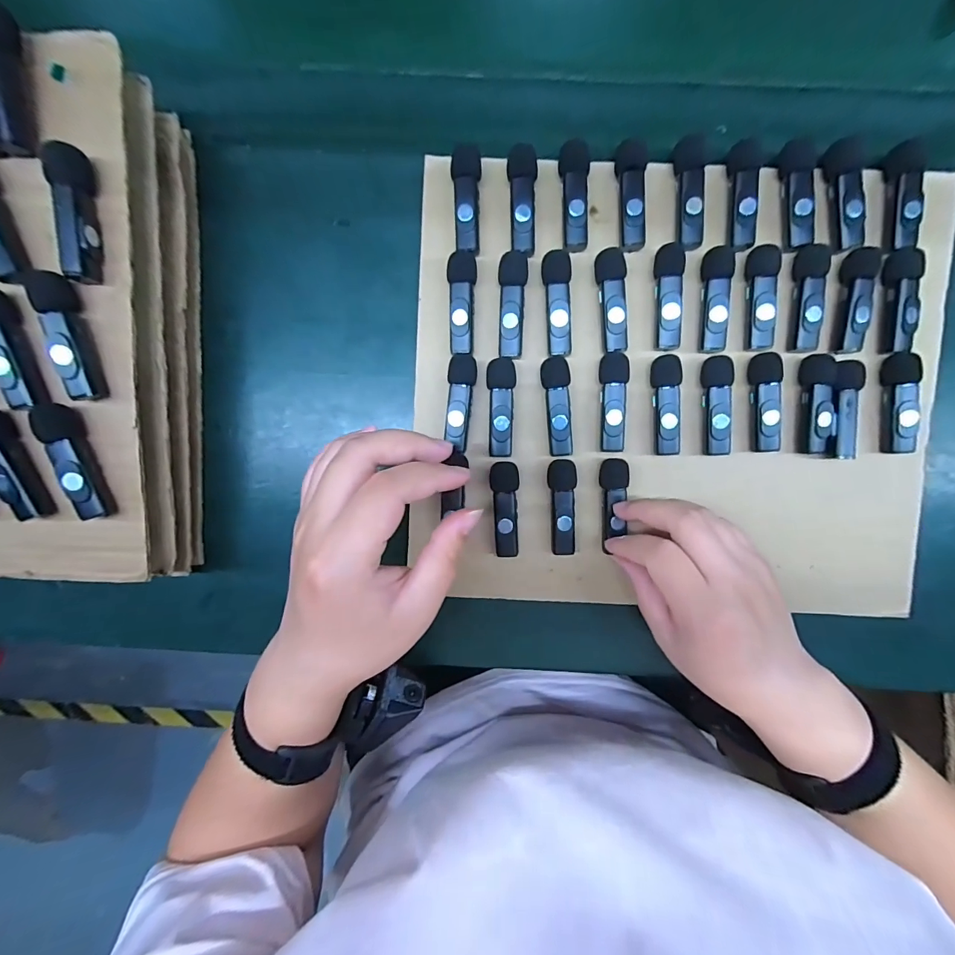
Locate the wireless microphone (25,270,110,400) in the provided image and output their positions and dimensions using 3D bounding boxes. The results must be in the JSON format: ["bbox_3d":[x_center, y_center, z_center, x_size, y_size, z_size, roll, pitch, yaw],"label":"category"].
[{"bbox_3d":[-0.218,-0.077,0.224,0.014,0.016,0.067,-16,90,1],"label":"wireless microphone"}]

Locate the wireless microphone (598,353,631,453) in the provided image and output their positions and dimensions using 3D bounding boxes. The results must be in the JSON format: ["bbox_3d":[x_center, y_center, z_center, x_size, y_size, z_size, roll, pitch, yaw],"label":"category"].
[{"bbox_3d":[0.091,-0.050,0.282,0.018,0.016,0.065,-1,90,1],"label":"wireless microphone"}]

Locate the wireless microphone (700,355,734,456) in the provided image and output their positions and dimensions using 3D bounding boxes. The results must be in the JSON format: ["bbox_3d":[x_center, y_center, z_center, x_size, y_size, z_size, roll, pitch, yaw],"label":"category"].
[{"bbox_3d":[0.159,-0.047,0.280,0.017,0.014,0.064,-2,90,1],"label":"wireless microphone"}]

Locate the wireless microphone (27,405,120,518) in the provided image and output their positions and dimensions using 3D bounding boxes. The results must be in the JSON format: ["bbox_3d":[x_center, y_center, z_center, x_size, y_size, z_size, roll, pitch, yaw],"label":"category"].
[{"bbox_3d":[-0.223,-0.009,0.232,0.014,0.017,0.065,-16,90,1],"label":"wireless microphone"}]

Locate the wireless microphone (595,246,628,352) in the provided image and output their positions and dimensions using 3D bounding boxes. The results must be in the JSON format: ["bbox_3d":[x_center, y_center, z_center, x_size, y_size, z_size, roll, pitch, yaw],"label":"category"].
[{"bbox_3d":[0.089,-0.116,0.276,0.018,0.016,0.063,-6,90,1],"label":"wireless microphone"}]

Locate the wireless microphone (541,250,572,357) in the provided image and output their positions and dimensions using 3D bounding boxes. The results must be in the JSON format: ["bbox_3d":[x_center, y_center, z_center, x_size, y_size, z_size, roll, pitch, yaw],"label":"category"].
[{"bbox_3d":[0.054,-0.114,0.277,0.018,0.017,0.065,-6,90,1],"label":"wireless microphone"}]

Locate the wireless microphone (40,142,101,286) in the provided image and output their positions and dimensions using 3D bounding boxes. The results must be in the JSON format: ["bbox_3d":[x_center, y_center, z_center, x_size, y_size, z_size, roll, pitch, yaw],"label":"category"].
[{"bbox_3d":[-0.207,-0.136,0.217,0.015,0.015,0.064,-7,90,1],"label":"wireless microphone"}]

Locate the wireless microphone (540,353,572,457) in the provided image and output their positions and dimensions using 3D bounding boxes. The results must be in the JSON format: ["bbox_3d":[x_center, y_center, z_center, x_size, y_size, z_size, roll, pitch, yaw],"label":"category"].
[{"bbox_3d":[0.054,-0.047,0.285,0.018,0.014,0.065,-6,90,1],"label":"wireless microphone"}]

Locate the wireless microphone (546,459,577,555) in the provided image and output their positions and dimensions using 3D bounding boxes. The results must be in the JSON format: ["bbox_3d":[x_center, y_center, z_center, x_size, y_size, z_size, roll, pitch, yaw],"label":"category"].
[{"bbox_3d":[0.059,0.020,0.288,0.019,0.013,0.064,-5,90,1],"label":"wireless microphone"}]

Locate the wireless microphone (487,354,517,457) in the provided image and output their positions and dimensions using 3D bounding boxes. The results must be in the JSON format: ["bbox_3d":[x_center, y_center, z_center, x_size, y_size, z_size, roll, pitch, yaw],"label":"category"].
[{"bbox_3d":[0.016,-0.047,0.284,0.018,0.016,0.064,-1,90,1],"label":"wireless microphone"}]

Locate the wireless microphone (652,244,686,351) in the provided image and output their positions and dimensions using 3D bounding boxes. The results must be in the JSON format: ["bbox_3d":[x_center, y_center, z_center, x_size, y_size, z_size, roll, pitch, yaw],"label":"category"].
[{"bbox_3d":[0.125,-0.117,0.275,0.017,0.013,0.064,-1,90,1],"label":"wireless microphone"}]

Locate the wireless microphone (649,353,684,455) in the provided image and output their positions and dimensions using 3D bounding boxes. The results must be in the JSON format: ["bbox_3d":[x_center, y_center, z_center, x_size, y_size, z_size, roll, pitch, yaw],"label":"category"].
[{"bbox_3d":[0.126,-0.048,0.281,0.017,0.014,0.065,-3,90,1],"label":"wireless microphone"}]

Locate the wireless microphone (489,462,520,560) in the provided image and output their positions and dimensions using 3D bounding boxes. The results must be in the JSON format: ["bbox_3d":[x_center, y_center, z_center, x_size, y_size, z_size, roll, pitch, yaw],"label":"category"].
[{"bbox_3d":[0.020,0.022,0.289,0.019,0.014,0.064,-5,90,1],"label":"wireless microphone"}]

